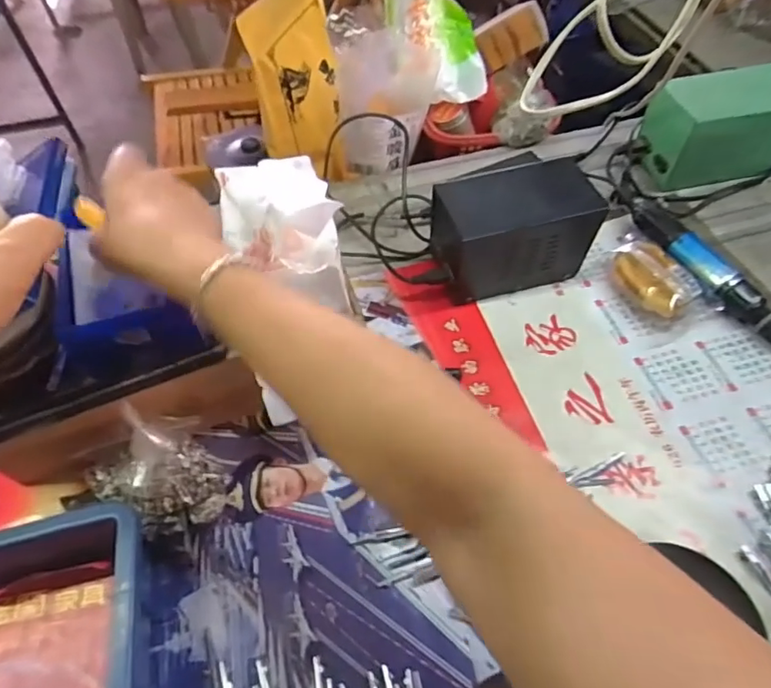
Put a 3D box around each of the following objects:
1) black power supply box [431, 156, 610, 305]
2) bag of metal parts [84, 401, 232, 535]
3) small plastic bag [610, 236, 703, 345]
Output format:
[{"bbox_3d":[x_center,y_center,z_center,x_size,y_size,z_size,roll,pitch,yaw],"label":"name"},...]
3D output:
[{"bbox_3d":[0.140,-0.126,0.594,0.165,0.111,0.089,-15,55,-8],"label":"black power supply box"},{"bbox_3d":[-0.183,0.105,0.451,0.096,0.093,0.089,31,61,23],"label":"bag of metal parts"},{"bbox_3d":[0.291,-0.071,0.588,0.076,0.043,0.138,-6,54,-2],"label":"small plastic bag"}]

